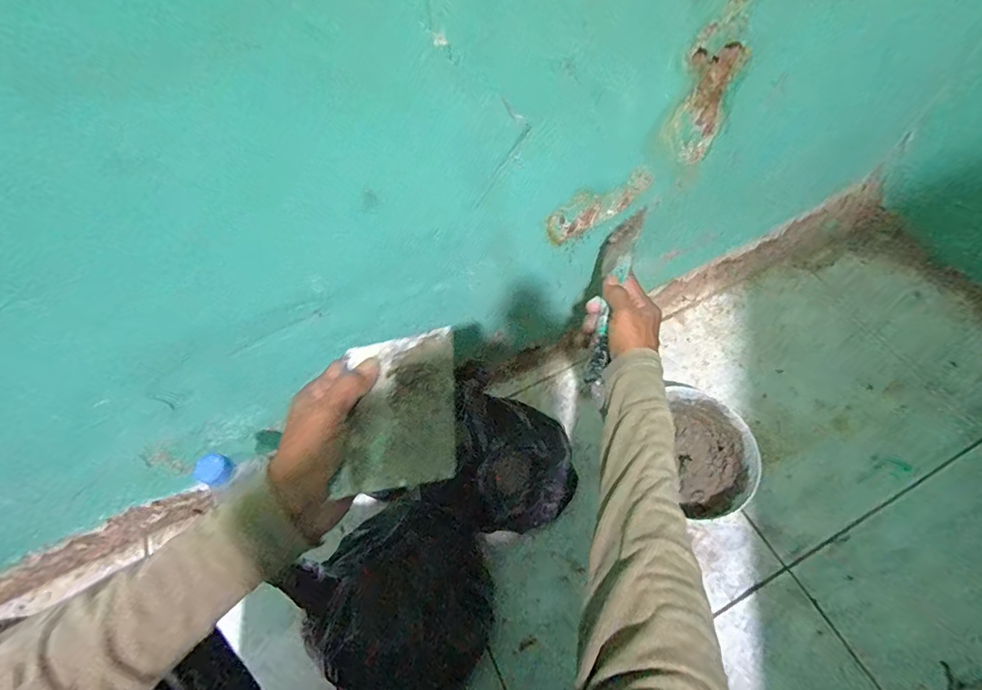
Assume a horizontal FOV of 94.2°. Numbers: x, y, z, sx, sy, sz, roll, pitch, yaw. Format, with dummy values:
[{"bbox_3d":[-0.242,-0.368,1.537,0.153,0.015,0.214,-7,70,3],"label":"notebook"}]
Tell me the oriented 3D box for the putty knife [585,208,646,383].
[{"bbox_3d":[0.134,-0.054,0.513,0.032,0.057,0.204,13,71,12],"label":"putty knife"}]

